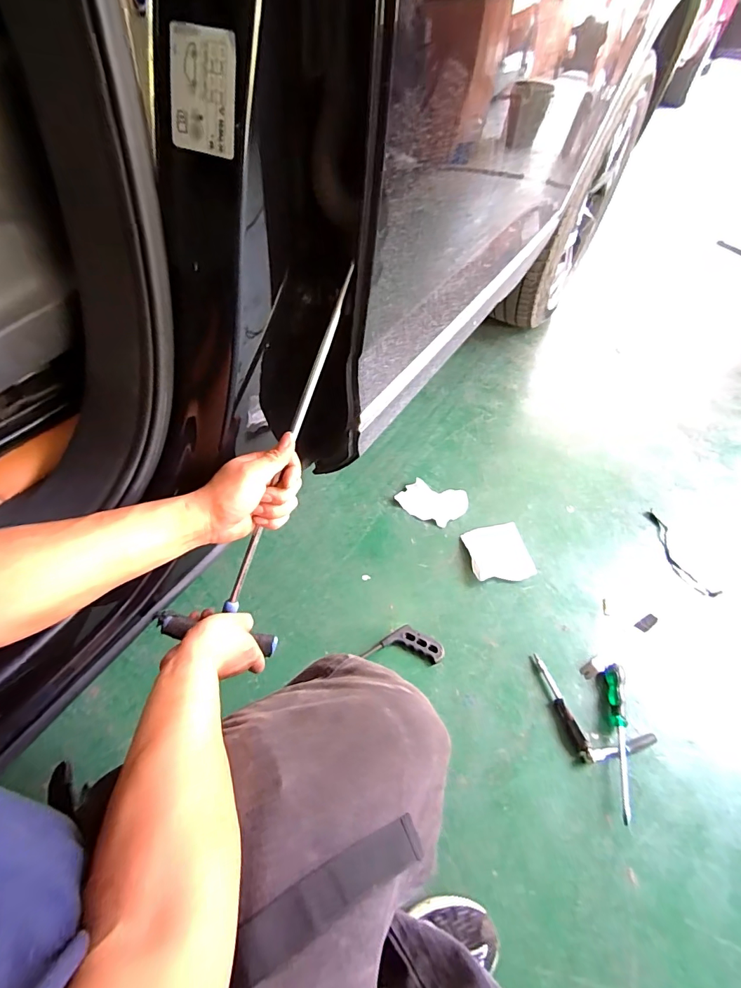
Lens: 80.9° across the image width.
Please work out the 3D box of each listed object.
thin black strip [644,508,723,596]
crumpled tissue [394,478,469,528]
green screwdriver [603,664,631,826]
[{"bbox_3d":[0.743,0.144,1.059,0.076,0.004,0.239,-16,56,-17],"label":"thin black strip"},{"bbox_3d":[0.154,0.018,1.086,0.165,0.016,0.114,22,54,11],"label":"crumpled tissue"},{"bbox_3d":[0.452,0.437,0.785,0.034,0.033,0.254,16,53,6],"label":"green screwdriver"}]

